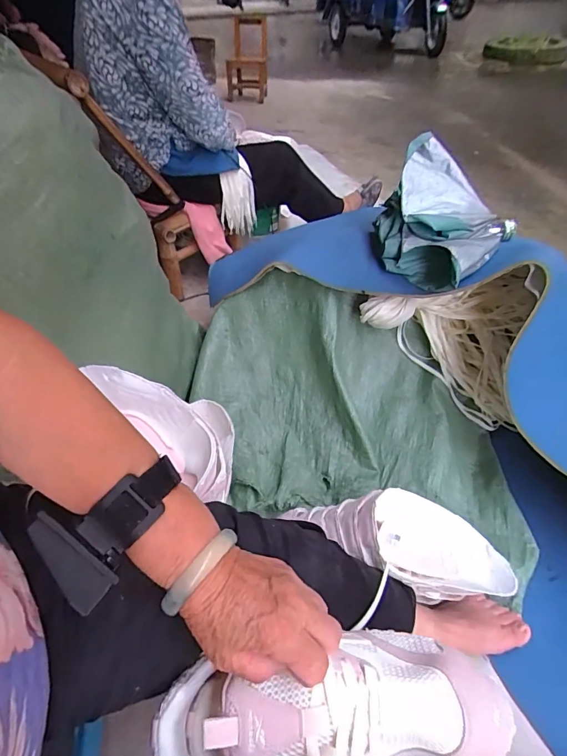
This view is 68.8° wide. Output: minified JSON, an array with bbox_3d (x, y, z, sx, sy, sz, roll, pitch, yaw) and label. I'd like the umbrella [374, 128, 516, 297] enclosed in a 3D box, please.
[{"bbox_3d":[0.279,-0.296,0.754,0.217,0.167,0.232,30,54,29],"label":"umbrella"}]

